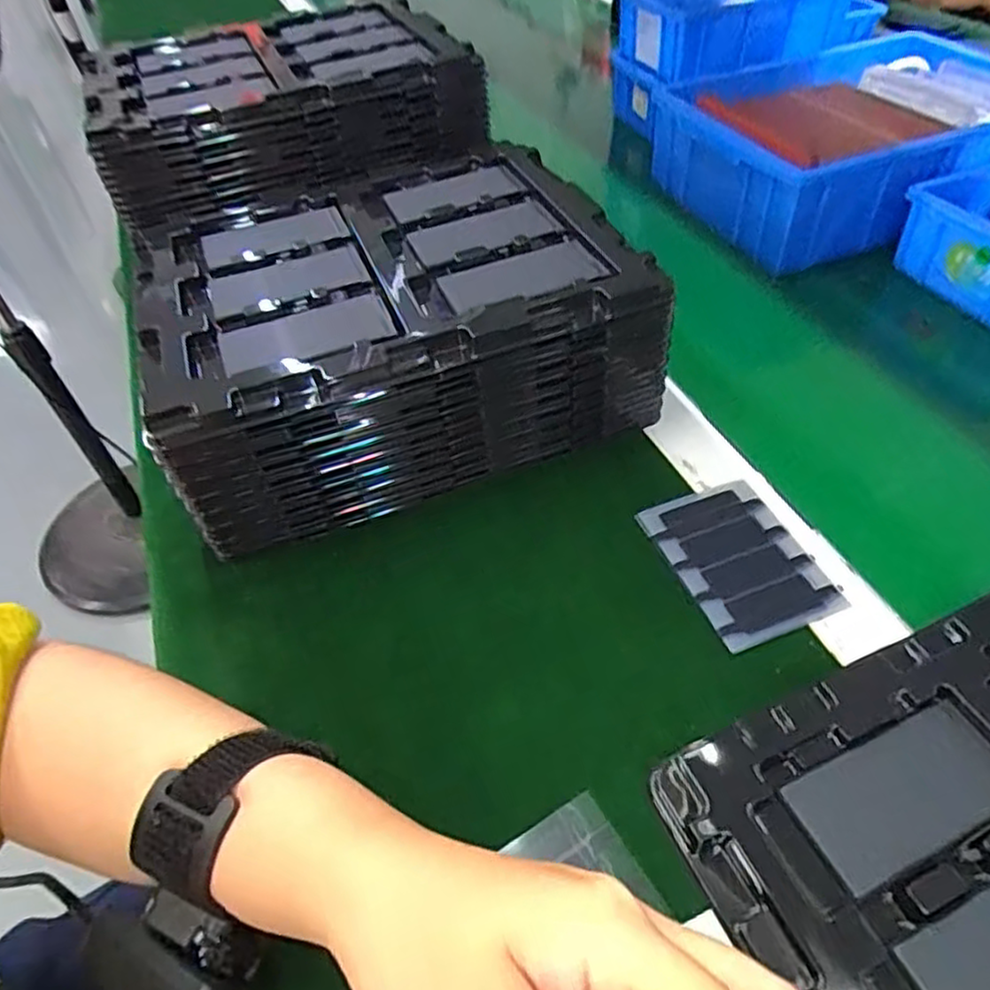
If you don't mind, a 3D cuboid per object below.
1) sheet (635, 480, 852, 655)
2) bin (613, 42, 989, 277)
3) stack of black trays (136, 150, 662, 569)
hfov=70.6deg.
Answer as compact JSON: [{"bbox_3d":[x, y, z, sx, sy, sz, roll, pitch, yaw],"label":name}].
[{"bbox_3d":[0.127,0.033,0.365,0.067,0.004,0.092,-19,49,-13],"label":"sheet"},{"bbox_3d":[0.303,-0.305,0.601,0.265,0.083,0.219,-18,49,-12],"label":"bin"},{"bbox_3d":[-0.066,-0.106,0.440,0.275,0.095,0.211,-17,49,-11],"label":"stack of black trays"}]

